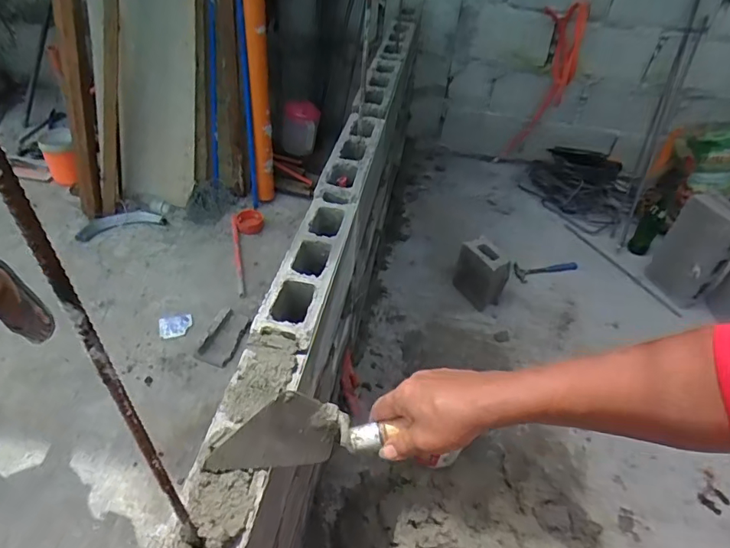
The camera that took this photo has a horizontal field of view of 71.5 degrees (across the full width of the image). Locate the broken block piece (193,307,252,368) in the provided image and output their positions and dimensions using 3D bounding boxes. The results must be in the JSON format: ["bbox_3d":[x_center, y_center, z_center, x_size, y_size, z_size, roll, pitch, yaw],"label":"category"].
[{"bbox_3d":[-0.465,0.198,1.681,0.115,0.062,0.235,12,42,6],"label":"broken block piece"}]

